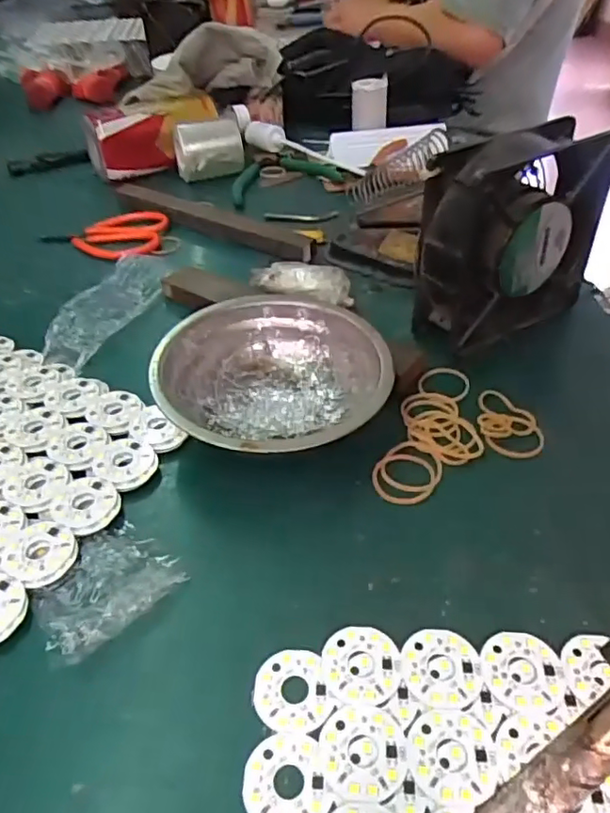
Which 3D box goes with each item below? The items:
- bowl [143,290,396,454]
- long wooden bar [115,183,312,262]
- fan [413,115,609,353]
[{"bbox_3d":[-0.018,-0.011,0.329,0.122,0.041,0.121,-1,41,1],"label":"bowl"},{"bbox_3d":[-0.086,-0.168,0.526,0.226,0.018,0.021,25,48,27],"label":"long wooden bar"},{"bbox_3d":[0.130,-0.104,0.372,0.125,0.120,0.048,-24,46,-24],"label":"fan"}]

